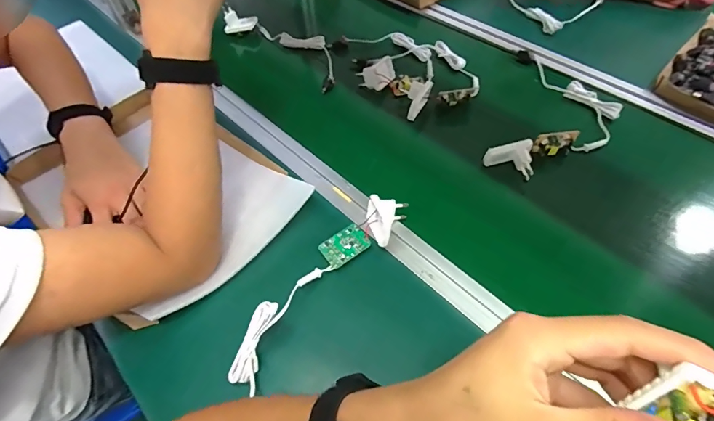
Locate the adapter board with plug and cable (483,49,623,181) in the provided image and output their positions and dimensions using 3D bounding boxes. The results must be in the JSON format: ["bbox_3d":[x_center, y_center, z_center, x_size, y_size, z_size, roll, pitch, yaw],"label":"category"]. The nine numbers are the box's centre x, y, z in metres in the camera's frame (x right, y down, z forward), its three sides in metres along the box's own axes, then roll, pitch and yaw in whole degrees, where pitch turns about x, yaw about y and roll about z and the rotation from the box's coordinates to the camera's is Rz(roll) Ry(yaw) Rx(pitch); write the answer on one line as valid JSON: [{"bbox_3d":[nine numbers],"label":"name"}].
[{"bbox_3d":[0.294,-0.149,0.589,0.155,0.040,0.272,17,56,16],"label":"adapter board with plug and cable"}]

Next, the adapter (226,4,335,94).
[{"bbox_3d":[-0.127,-0.310,0.744,0.290,0.042,0.094,36,62,26],"label":"adapter"}]

